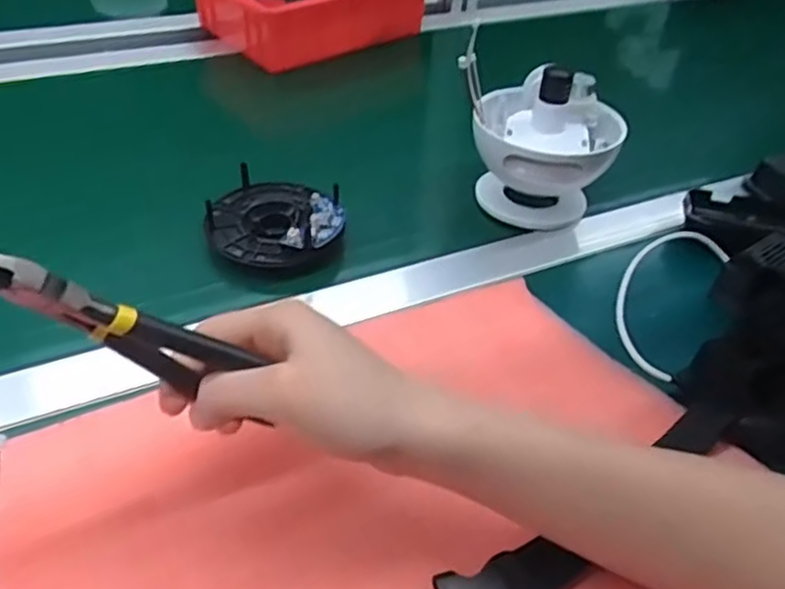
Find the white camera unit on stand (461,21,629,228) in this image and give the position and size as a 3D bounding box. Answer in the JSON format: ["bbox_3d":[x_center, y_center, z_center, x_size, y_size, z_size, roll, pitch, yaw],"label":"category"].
[{"bbox_3d":[0.122,-0.127,0.553,0.120,0.121,0.111,22,45,18],"label":"white camera unit on stand"}]

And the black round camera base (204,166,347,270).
[{"bbox_3d":[-0.090,-0.063,0.514,0.102,0.024,0.098,-9,44,-15],"label":"black round camera base"}]

